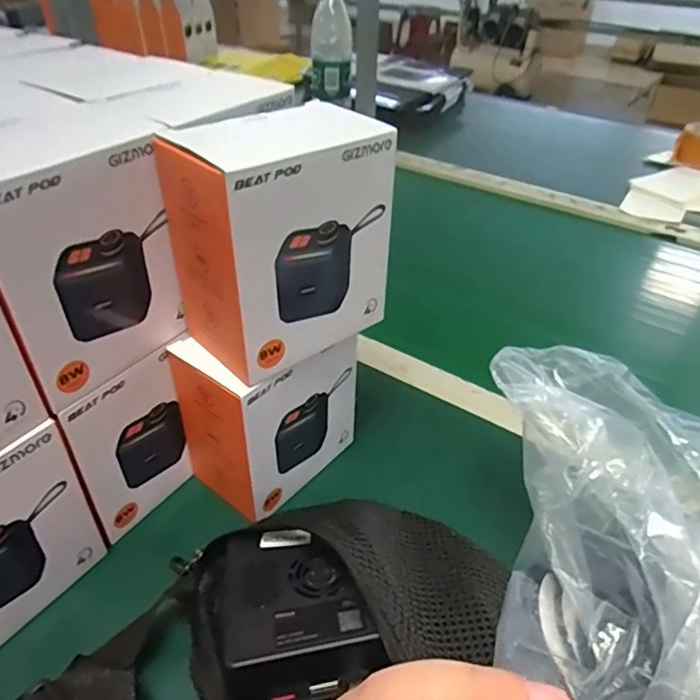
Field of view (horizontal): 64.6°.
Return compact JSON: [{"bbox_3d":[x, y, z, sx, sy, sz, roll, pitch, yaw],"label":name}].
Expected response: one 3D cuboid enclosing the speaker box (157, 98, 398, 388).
[{"bbox_3d":[-0.036,-0.058,0.291,0.101,0.108,0.065,-28,47,-32],"label":"speaker box"}]

